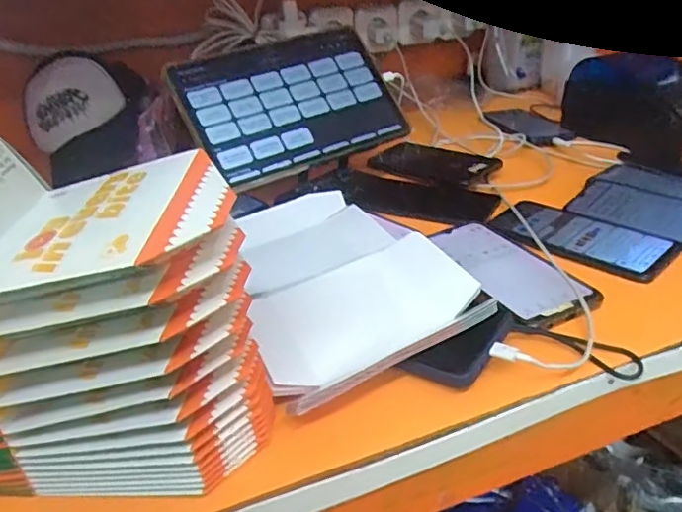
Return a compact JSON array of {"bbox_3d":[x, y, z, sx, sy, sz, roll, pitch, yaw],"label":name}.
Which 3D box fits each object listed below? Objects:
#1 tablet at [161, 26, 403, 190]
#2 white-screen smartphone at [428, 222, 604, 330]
[{"bbox_3d":[-0.059,-0.186,0.676,0.251,0.016,0.174,-21,76,-24],"label":"tablet"},{"bbox_3d":[0.146,0.009,0.513,0.071,0.008,0.166,-17,32,-18],"label":"white-screen smartphone"}]

